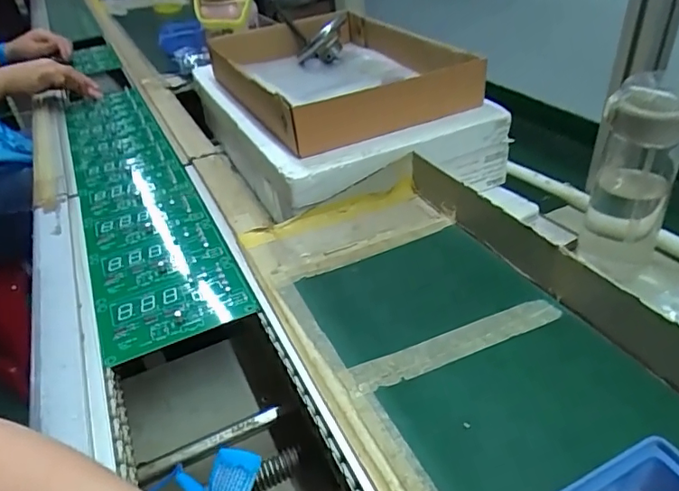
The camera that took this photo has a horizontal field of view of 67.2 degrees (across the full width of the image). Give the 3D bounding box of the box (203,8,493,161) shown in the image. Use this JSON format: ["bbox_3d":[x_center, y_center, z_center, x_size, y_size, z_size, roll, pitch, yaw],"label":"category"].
[{"bbox_3d":[-0.022,-0.258,0.725,0.256,0.074,0.441,-19,38,-19],"label":"box"}]

